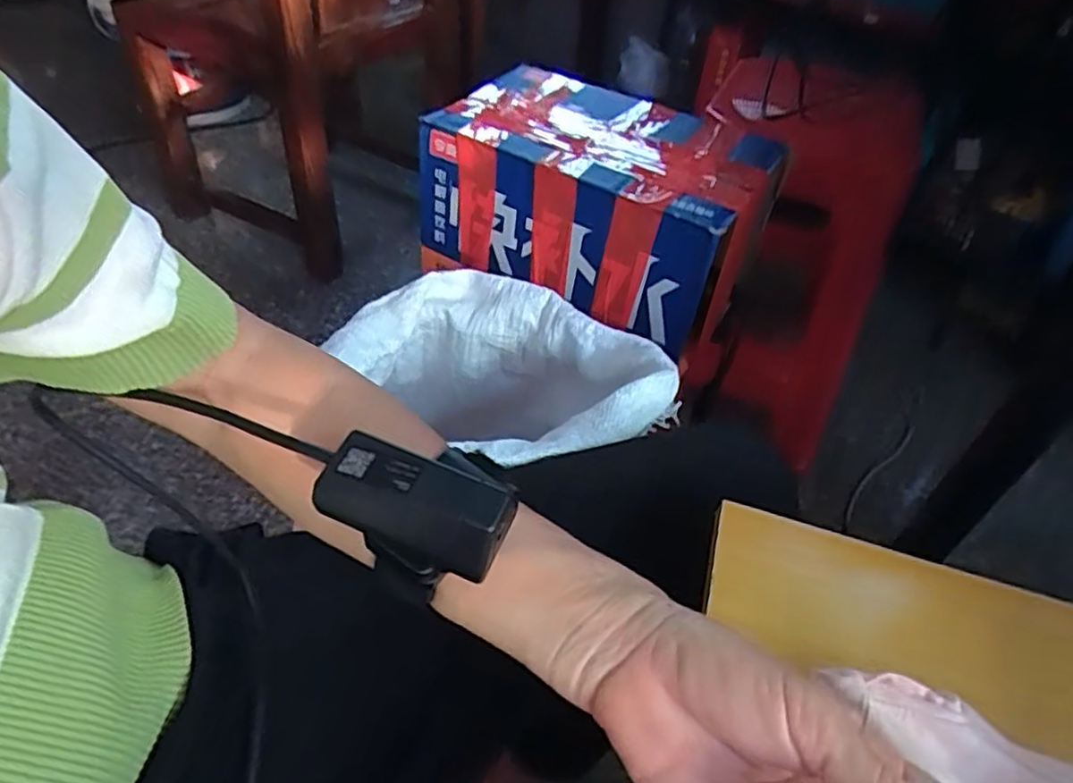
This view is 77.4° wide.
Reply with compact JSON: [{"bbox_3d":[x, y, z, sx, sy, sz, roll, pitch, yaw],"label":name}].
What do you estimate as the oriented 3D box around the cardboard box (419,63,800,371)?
[{"bbox_3d":[0.066,-0.206,0.727,0.328,0.150,0.206,25,48,19],"label":"cardboard box"}]

